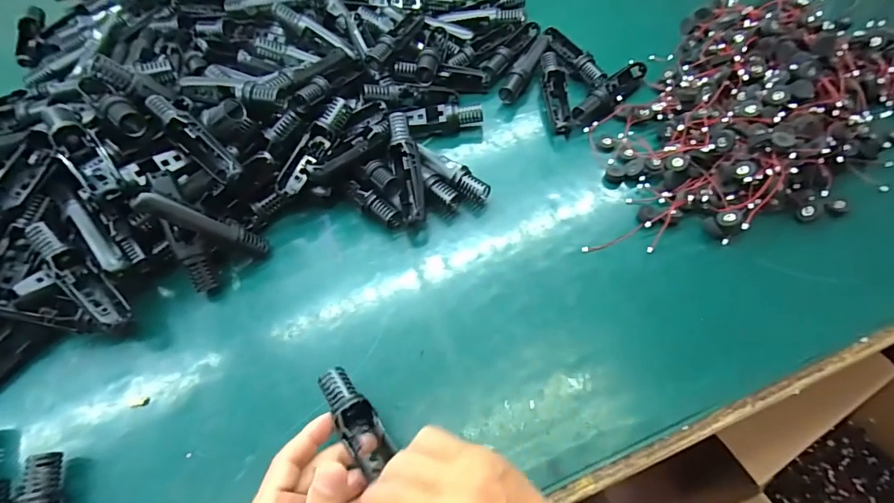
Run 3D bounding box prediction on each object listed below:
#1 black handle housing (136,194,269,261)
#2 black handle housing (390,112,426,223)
[{"bbox_3d":[-0.230,-0.024,0.418,0.030,0.126,0.025,-20,59,29],"label":"black handle housing"},{"bbox_3d":[-0.042,-0.090,0.458,0.027,0.022,0.122,-13,79,-4],"label":"black handle housing"}]

